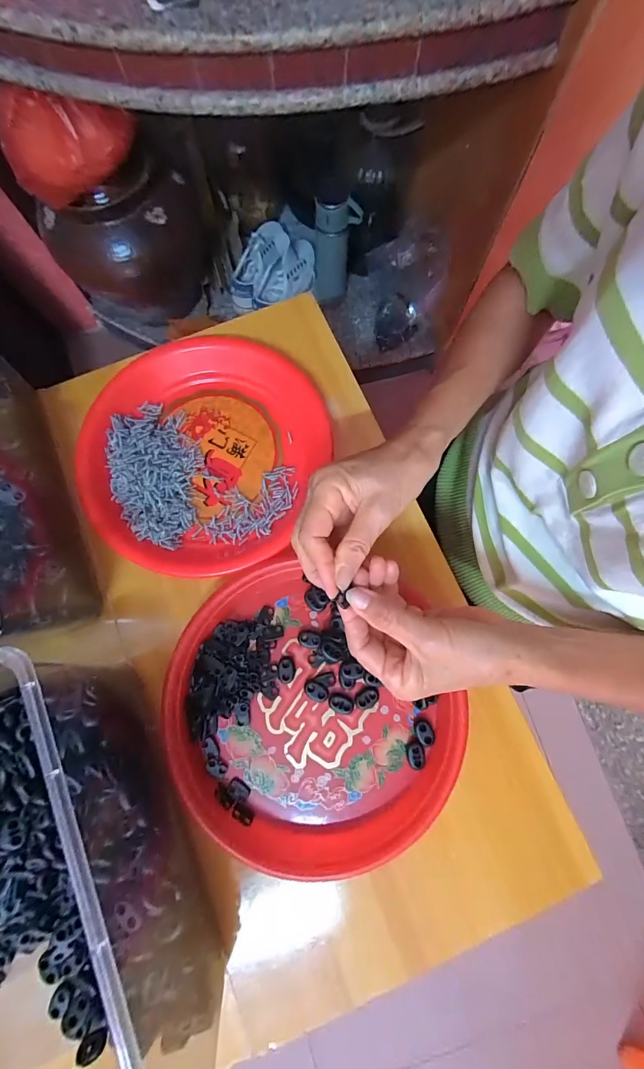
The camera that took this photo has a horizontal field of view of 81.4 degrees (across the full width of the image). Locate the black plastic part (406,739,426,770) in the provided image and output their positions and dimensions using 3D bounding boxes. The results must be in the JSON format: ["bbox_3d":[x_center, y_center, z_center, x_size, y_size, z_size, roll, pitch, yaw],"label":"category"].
[{"bbox_3d":[0.078,0.183,0.311,0.015,0.006,0.020,-5,79,-1],"label":"black plastic part"}]

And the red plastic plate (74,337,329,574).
[{"bbox_3d":[-0.112,-0.078,0.353,0.208,0.025,0.229,24,80,4],"label":"red plastic plate"}]

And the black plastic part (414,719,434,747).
[{"bbox_3d":[0.086,0.166,0.314,0.014,0.007,0.020,-22,80,-4],"label":"black plastic part"}]

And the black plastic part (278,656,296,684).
[{"bbox_3d":[-0.031,0.117,0.323,0.014,0.005,0.021,-3,79,-1],"label":"black plastic part"}]

